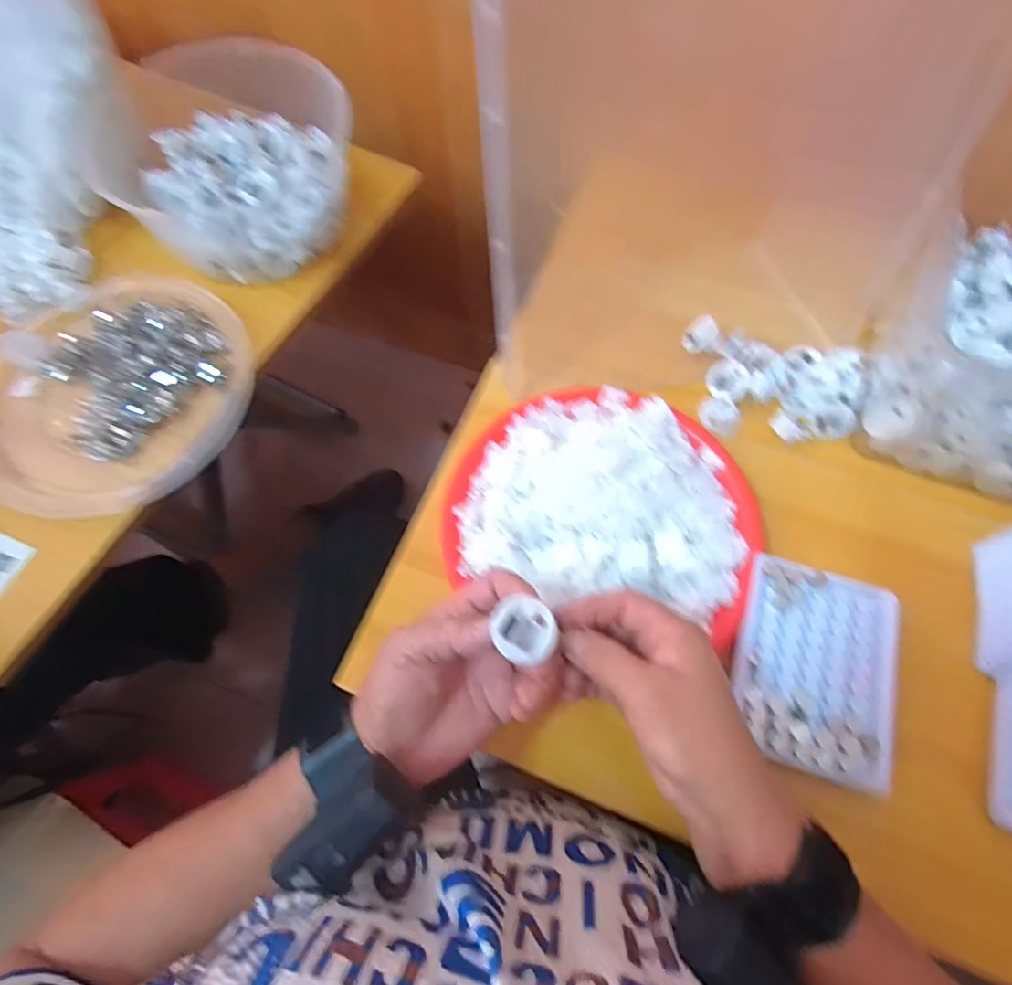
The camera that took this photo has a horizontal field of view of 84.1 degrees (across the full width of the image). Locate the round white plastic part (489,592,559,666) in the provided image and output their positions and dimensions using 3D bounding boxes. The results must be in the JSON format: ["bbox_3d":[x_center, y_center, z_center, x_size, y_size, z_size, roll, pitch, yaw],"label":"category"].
[{"bbox_3d":[0.010,0.072,0.296,0.032,0.013,0.032,2,79,-9],"label":"round white plastic part"}]

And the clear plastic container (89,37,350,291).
[{"bbox_3d":[-0.268,-0.318,0.541,0.218,0.096,0.202,30,71,13],"label":"clear plastic container"}]

